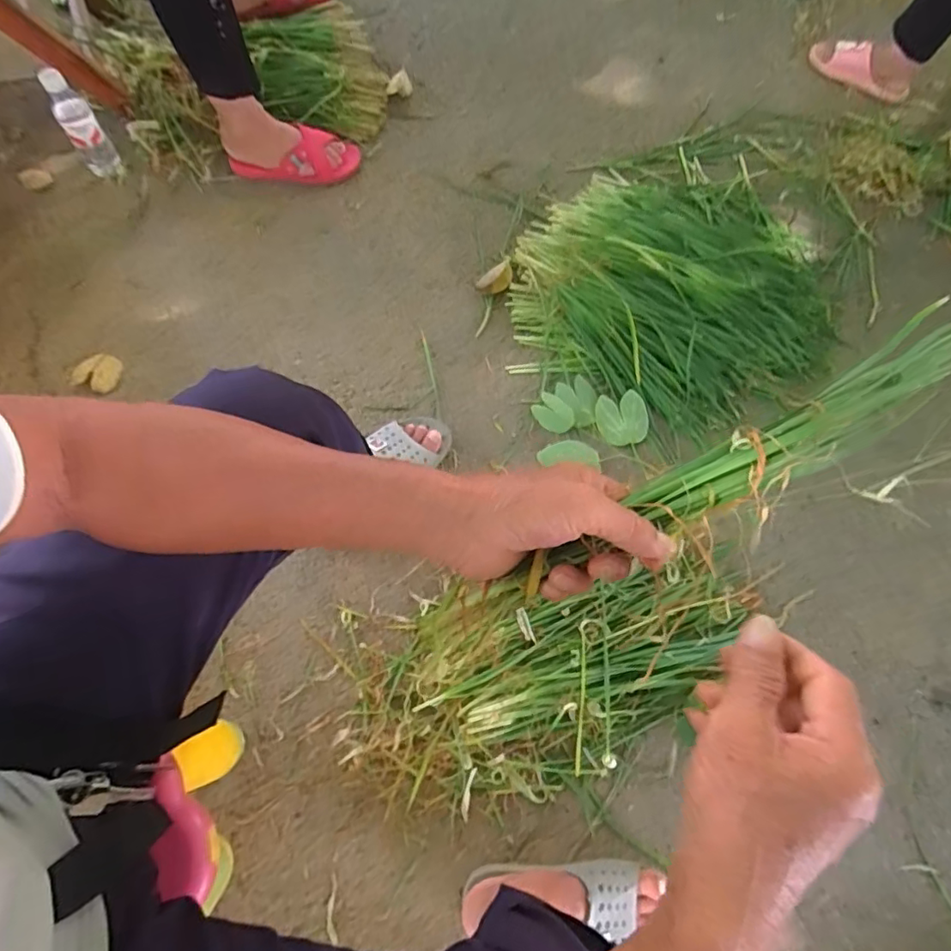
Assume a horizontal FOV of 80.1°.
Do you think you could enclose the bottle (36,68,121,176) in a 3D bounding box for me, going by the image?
[{"bbox_3d":[-0.676,-0.593,0.978,0.054,0.180,0.068,-35,76,-16],"label":"bottle"}]

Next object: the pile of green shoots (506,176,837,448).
[{"bbox_3d":[0.377,-0.361,1.022,0.574,0.072,0.557,23,70,6],"label":"pile of green shoots"}]

